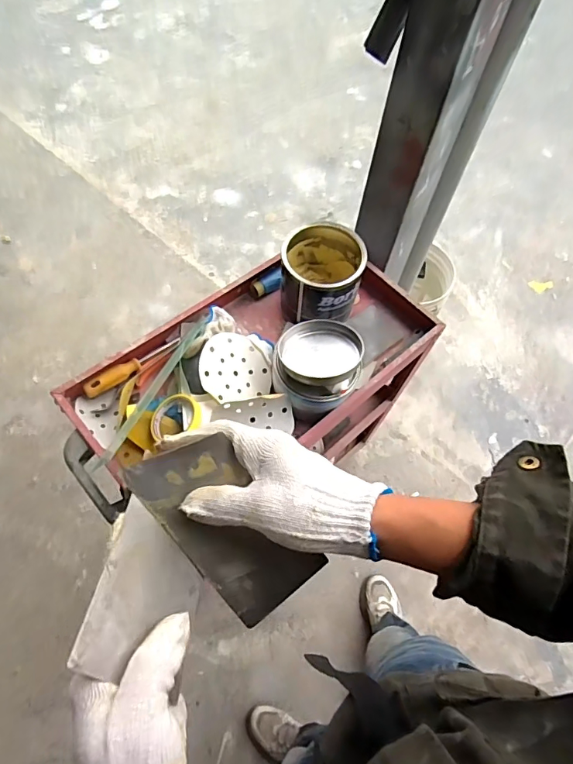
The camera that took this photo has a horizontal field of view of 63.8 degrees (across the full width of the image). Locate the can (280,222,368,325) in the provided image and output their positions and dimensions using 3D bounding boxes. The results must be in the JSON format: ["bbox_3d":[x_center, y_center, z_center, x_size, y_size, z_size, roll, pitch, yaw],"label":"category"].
[{"bbox_3d":[0.069,-0.210,0.898,0.149,0.146,0.162,2,61,-3],"label":"can"}]

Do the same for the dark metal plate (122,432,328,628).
[{"bbox_3d":[-0.042,0.100,0.326,0.069,0.006,0.139,-40,96,-8],"label":"dark metal plate"}]

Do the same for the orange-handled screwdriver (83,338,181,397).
[{"bbox_3d":[-0.280,-0.033,0.844,0.189,0.030,0.023,-34,69,-20],"label":"orange-handled screwdriver"}]

